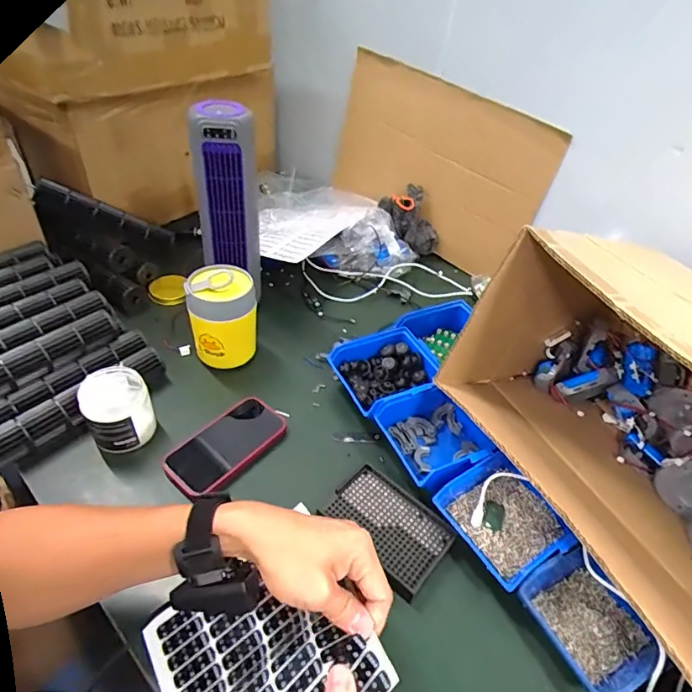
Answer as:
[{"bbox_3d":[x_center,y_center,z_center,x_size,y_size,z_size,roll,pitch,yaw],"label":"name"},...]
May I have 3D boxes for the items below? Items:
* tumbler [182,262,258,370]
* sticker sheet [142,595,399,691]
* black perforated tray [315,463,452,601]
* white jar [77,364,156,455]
[{"bbox_3d":[-0.177,-0.035,0.693,0.087,0.139,0.084,4,43,-4],"label":"tumbler"},{"bbox_3d":[-0.071,0.264,0.400,0.182,0.032,0.184,-44,39,-4],"label":"sticker sheet"},{"bbox_3d":[0.048,0.200,0.536,0.133,0.011,0.088,37,50,28],"label":"black perforated tray"},{"bbox_3d":[-0.283,0.081,0.597,0.075,0.078,0.076,-17,48,-24],"label":"white jar"}]

